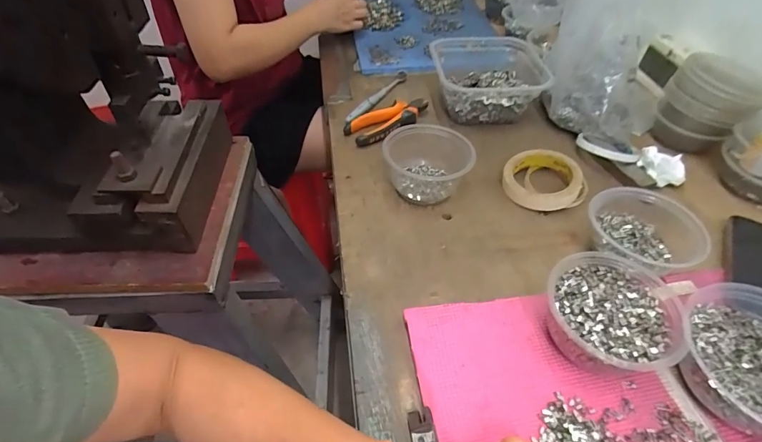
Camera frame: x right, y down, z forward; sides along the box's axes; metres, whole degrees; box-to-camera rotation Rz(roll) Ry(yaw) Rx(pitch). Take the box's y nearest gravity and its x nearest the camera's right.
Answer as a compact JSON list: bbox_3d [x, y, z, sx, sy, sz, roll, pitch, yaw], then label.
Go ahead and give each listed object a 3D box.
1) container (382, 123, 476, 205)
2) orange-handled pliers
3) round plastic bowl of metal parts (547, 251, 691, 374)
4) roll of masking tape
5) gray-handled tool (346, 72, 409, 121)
[{"bbox_3d":[0.061,-0.077,0.548,0.117,0.057,0.115,1,47,-1],"label":"container"},{"bbox_3d":[0.015,-0.162,0.648,0.154,0.021,0.057,-25,53,-23],"label":"orange-handled pliers"},{"bbox_3d":[0.215,0.090,0.387,0.115,0.057,0.110,1,47,-1],"label":"round plastic bowl of metal parts"},{"bbox_3d":[0.218,-0.055,0.555,0.094,0.042,0.095,-1,47,1],"label":"roll of masking tape"},{"bbox_3d":[-0.004,-0.213,0.702,0.021,0.013,0.178,25,51,20],"label":"gray-handled tool"}]

